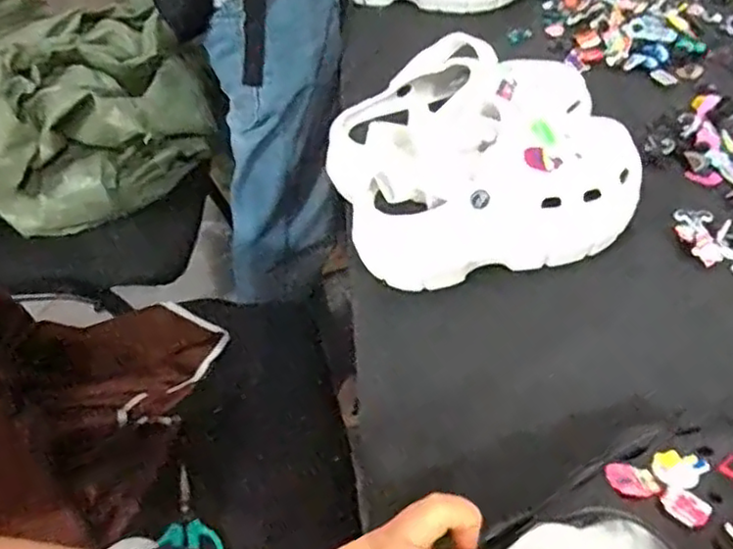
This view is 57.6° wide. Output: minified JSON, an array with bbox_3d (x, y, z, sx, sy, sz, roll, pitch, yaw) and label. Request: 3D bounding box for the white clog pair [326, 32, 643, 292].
[{"bbox_3d":[0.095,-0.104,0.568,0.240,0.106,0.198,-12,48,-5],"label":"white clog pair"}]

